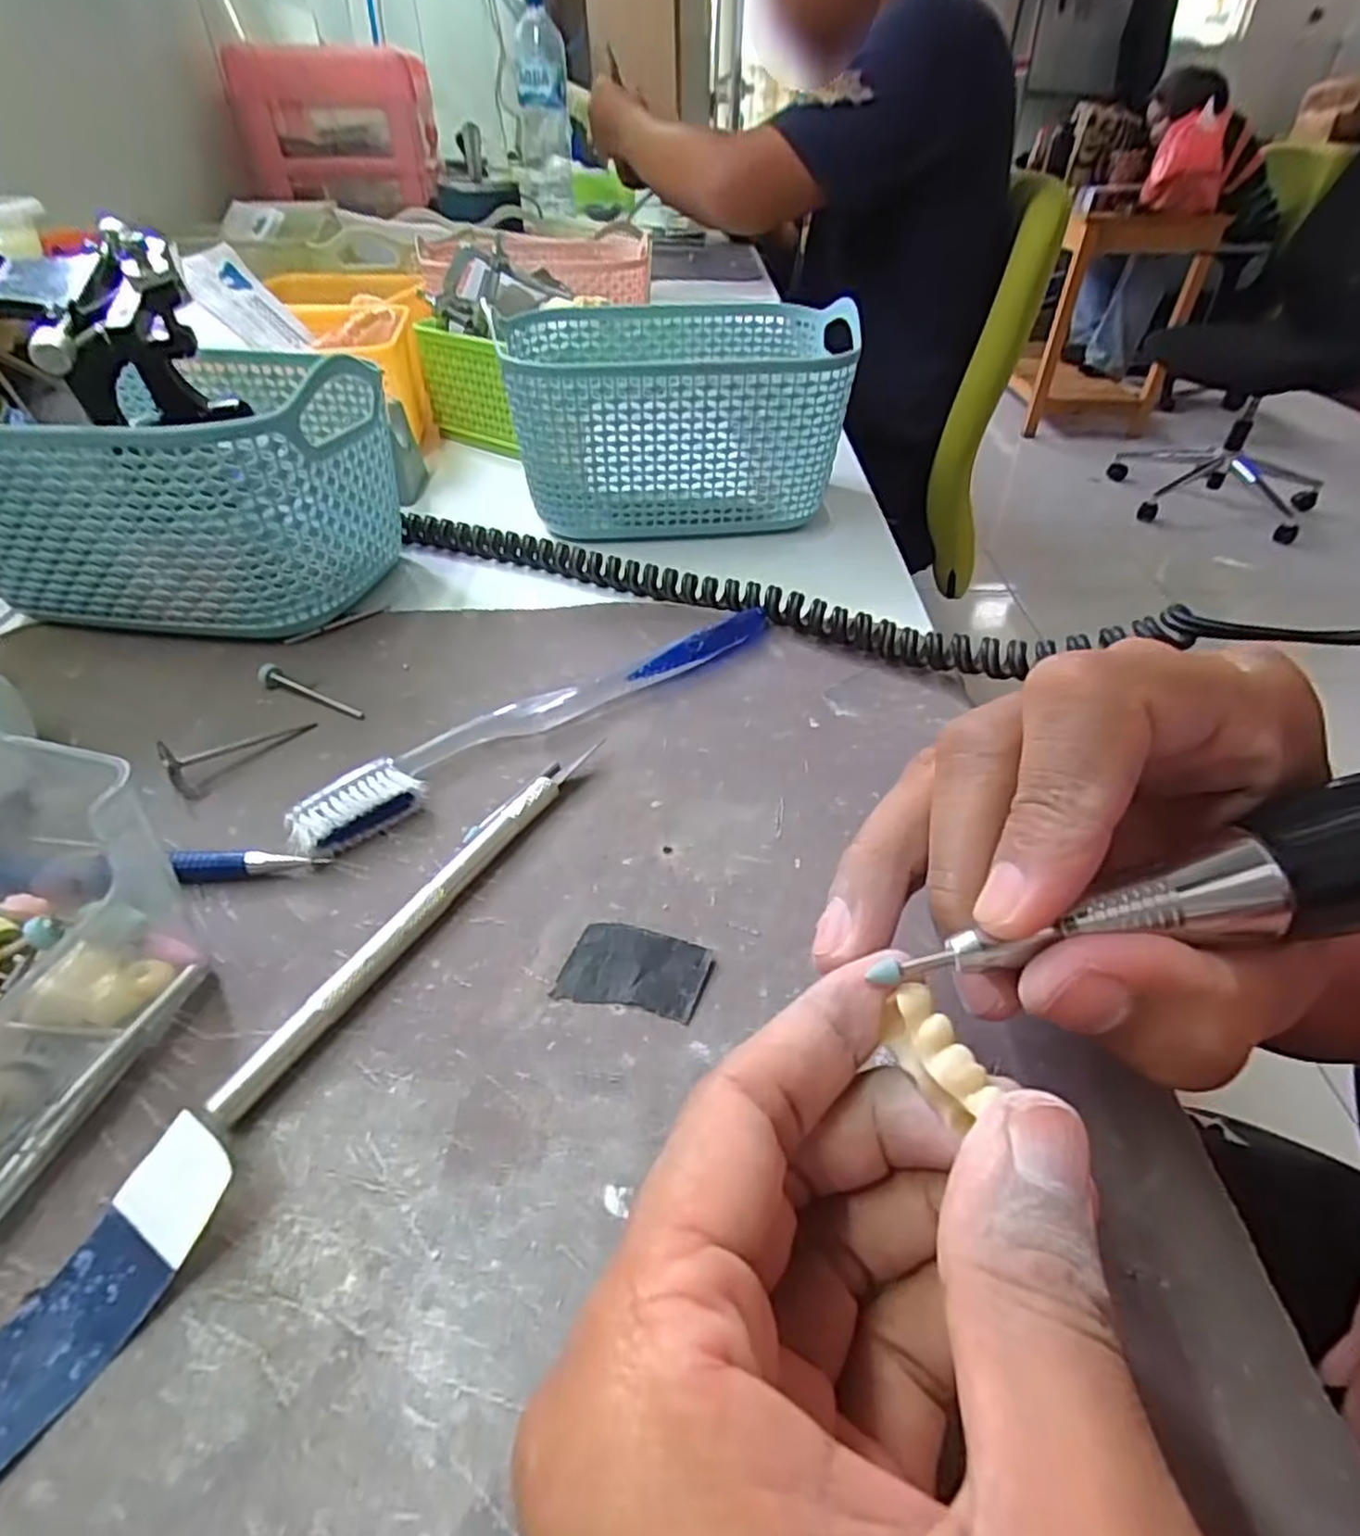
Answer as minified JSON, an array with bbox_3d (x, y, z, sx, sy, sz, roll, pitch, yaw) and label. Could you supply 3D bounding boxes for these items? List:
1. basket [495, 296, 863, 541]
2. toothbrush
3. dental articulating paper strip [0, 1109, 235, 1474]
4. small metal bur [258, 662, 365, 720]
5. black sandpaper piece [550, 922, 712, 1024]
[{"bbox_3d":[-0.002,-0.179,0.383,0.164,0.079,0.119,-5,42,-6],"label":"basket"},{"bbox_3d":[-0.040,-0.022,0.256,0.187,0.013,0.018,-31,50,-30],"label":"toothbrush"},{"bbox_3d":[-0.108,0.096,0.121,0.020,0.013,0.072,21,46,23],"label":"dental articulating paper strip"},{"bbox_3d":[-0.133,-0.028,0.266,0.047,0.008,0.007,18,45,19],"label":"small metal bur"},{"bbox_3d":[-0.011,0.049,0.182,0.035,0.004,0.021,8,42,9],"label":"black sandpaper piece"}]

